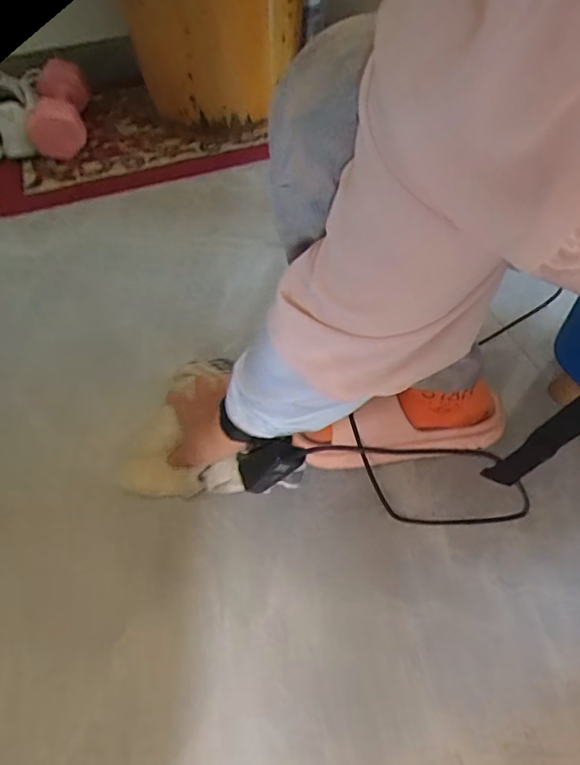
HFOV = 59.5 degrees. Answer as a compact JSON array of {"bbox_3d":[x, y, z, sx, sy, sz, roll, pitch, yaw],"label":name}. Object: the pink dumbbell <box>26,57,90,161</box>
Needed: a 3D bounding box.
[{"bbox_3d":[-0.468,-0.554,1.028,0.103,0.112,0.216,-9,54,-5],"label":"pink dumbbell"}]

